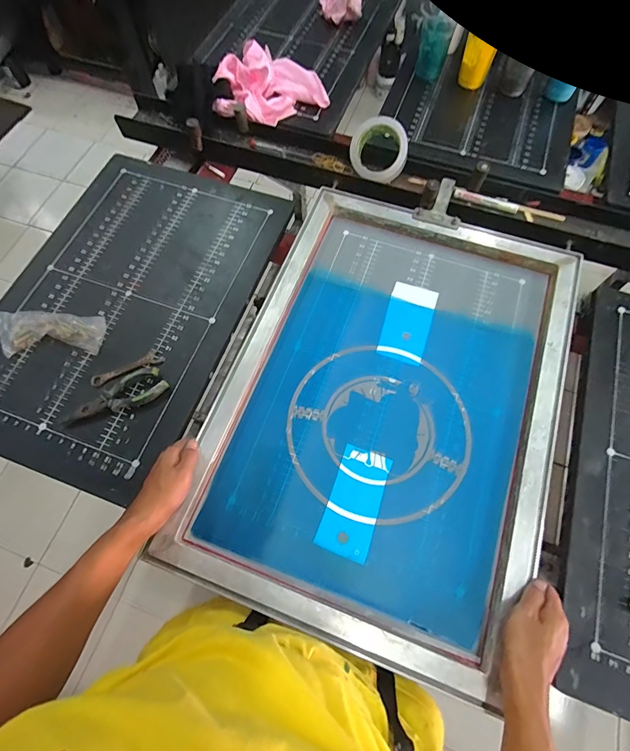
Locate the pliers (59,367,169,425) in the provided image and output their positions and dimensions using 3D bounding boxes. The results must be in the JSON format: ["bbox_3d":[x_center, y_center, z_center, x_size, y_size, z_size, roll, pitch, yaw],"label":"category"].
[{"bbox_3d":[-0.296,0.042,0.561,0.152,0.020,0.052,-33,72,-13],"label":"pliers"}]

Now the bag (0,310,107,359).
[{"bbox_3d":[-0.429,-0.071,0.607,0.175,0.023,0.075,-1,68,-1],"label":"bag"}]

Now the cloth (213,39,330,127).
[{"bbox_3d":[-0.103,-0.622,0.797,0.235,0.086,0.156,-18,69,-8],"label":"cloth"}]

